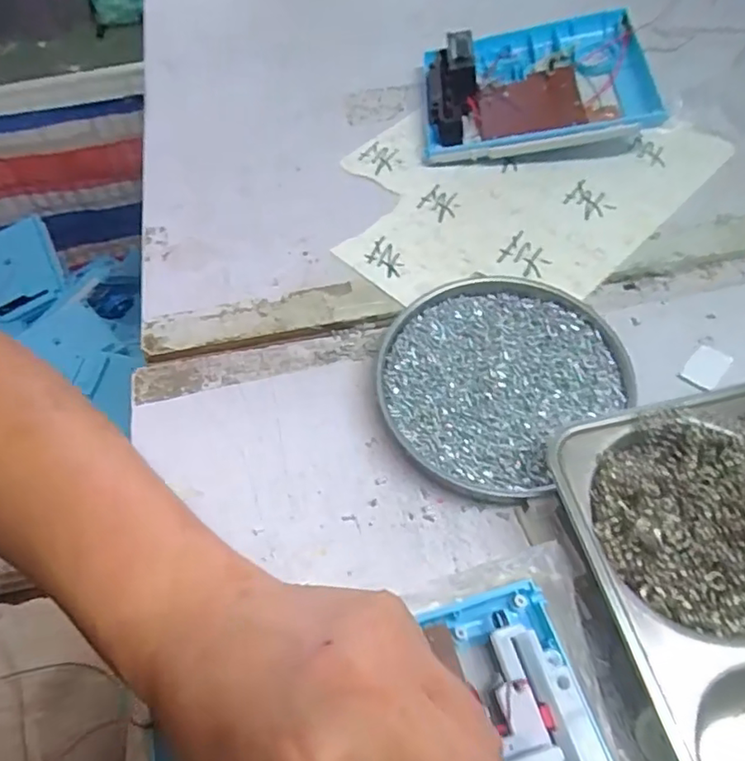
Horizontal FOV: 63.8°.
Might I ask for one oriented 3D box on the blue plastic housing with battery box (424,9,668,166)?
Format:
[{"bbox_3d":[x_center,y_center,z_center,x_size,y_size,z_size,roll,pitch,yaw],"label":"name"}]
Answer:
[{"bbox_3d":[0.124,-0.228,0.462,0.167,0.039,0.140,0,58,2],"label":"blue plastic housing with battery box"}]

